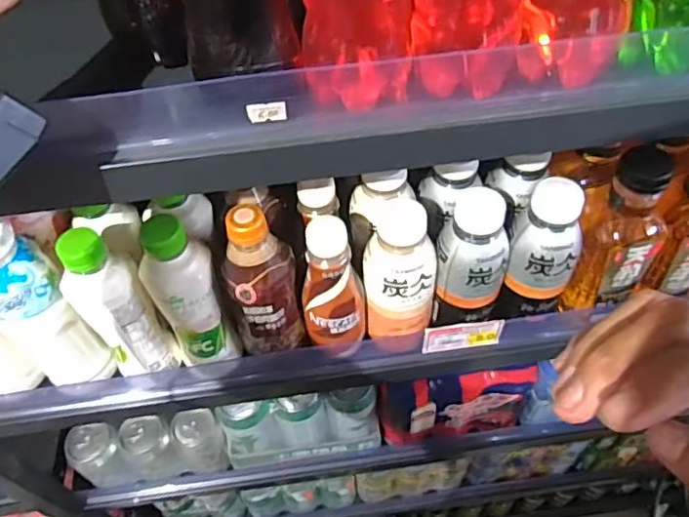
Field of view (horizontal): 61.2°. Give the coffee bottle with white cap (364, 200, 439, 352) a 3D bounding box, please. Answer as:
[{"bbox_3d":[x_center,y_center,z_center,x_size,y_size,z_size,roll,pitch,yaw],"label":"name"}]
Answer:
[{"bbox_3d":[0.051,0.020,0.524,0.064,0.148,0.060,10,55,9],"label":"coffee bottle with white cap"}]

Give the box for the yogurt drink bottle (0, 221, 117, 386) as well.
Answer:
[{"bbox_3d":[-0.249,0.050,0.484,0.052,0.191,0.059,36,63,25],"label":"yogurt drink bottle"}]

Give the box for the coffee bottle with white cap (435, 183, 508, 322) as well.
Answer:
[{"bbox_3d":[0.113,0.006,0.515,0.061,0.127,0.056,12,55,11],"label":"coffee bottle with white cap"}]

